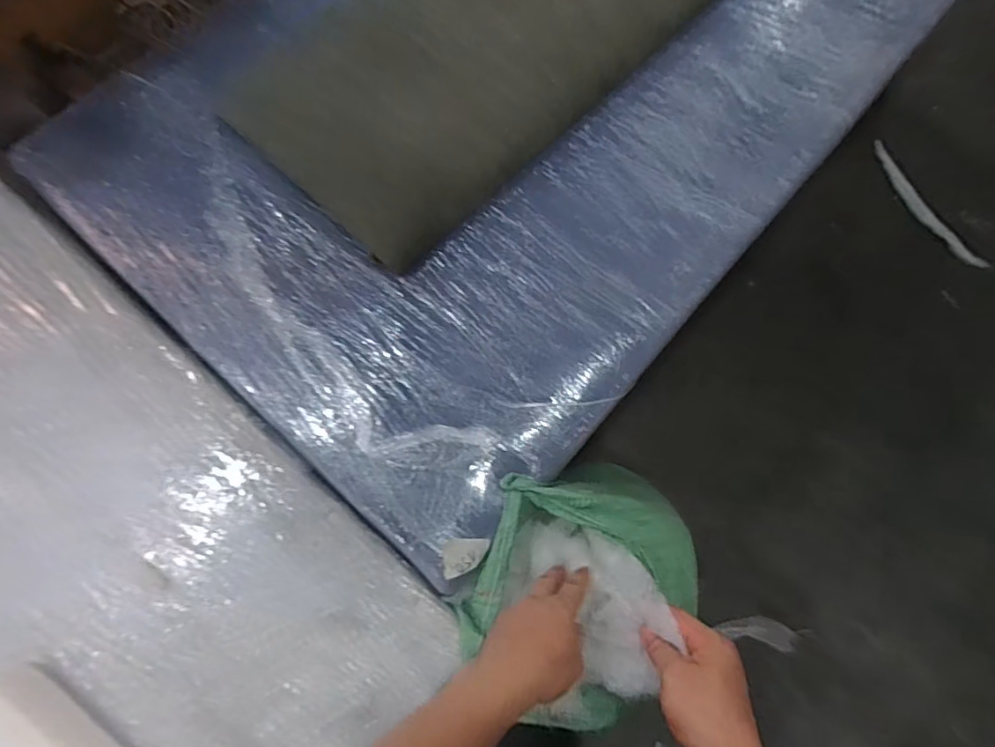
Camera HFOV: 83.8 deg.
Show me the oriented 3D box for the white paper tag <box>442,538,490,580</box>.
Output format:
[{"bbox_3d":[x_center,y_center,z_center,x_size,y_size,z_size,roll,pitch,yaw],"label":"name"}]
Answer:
[{"bbox_3d":[-0.034,0.200,0.605,0.051,0.004,0.038,-4,83,-15],"label":"white paper tag"}]

